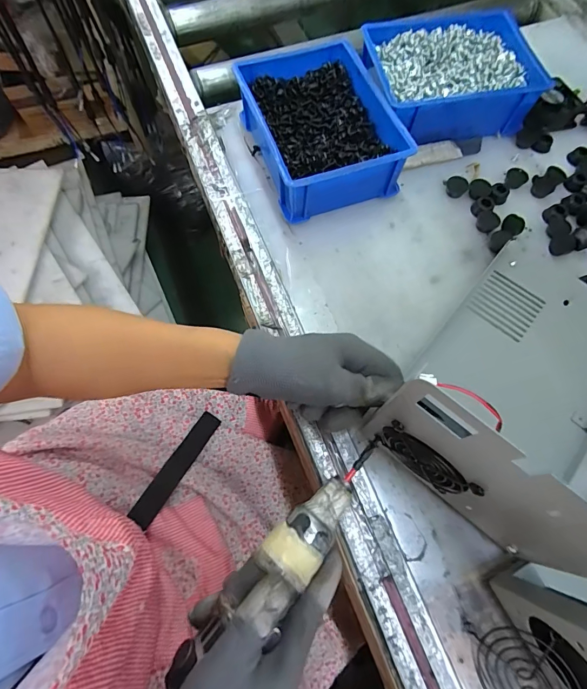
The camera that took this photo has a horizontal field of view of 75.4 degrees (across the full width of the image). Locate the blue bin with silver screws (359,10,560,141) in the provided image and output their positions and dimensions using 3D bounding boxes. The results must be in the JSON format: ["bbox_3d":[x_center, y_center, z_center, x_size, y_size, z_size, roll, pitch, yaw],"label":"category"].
[{"bbox_3d":[0.192,-0.332,0.475,0.205,0.061,0.153,-10,68,-4],"label":"blue bin with silver screws"}]

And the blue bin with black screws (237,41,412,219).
[{"bbox_3d":[0.030,-0.249,0.441,0.145,0.066,0.194,-17,69,-7],"label":"blue bin with black screws"}]

